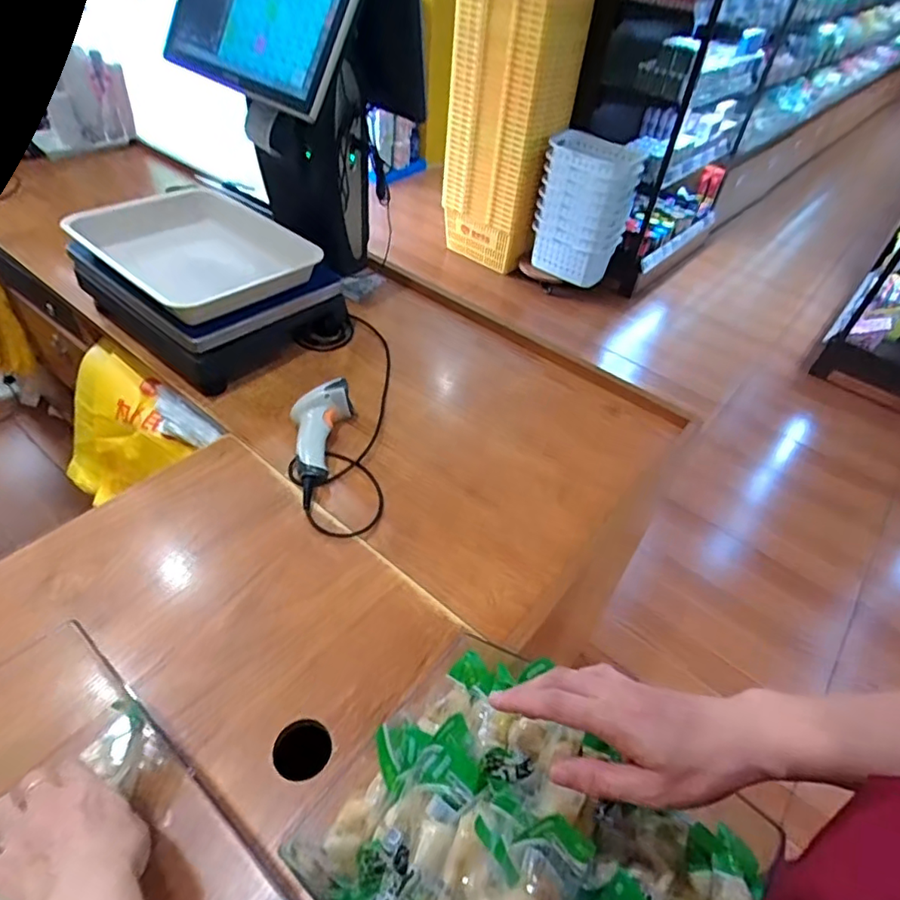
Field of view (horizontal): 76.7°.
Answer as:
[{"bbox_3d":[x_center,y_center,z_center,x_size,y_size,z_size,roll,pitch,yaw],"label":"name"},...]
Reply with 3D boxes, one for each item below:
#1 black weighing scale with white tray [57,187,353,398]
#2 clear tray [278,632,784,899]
[{"bbox_3d":[-0.381,-0.277,0.929,0.314,0.161,0.295,34,51,25],"label":"black weighing scale with white tray"},{"bbox_3d":[0.050,0.268,0.392,0.263,0.079,0.219,32,50,24],"label":"clear tray"}]

